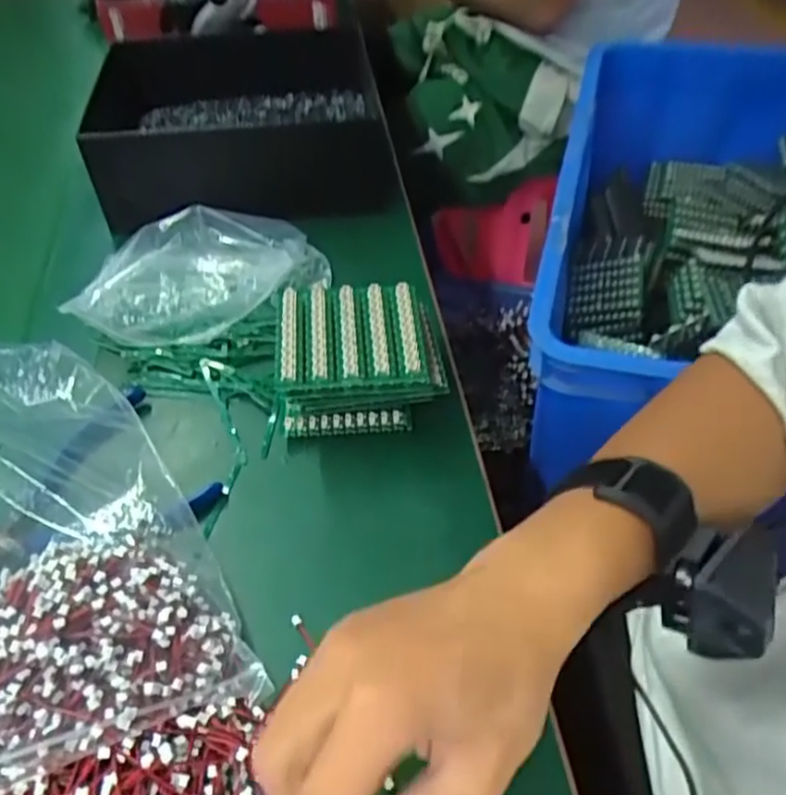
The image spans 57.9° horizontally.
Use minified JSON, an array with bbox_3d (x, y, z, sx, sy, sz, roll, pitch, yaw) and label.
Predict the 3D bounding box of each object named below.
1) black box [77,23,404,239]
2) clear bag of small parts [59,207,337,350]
[{"bbox_3d":[-0.128,-0.246,0.630,0.237,0.083,0.207,-8,49,-3],"label":"black box"},{"bbox_3d":[-0.134,-0.085,0.506,0.179,0.059,0.082,-16,50,-10],"label":"clear bag of small parts"}]

